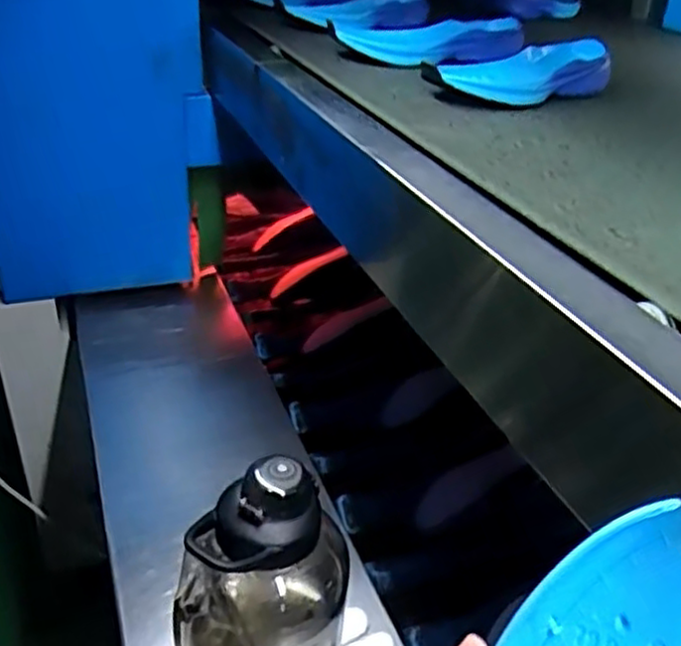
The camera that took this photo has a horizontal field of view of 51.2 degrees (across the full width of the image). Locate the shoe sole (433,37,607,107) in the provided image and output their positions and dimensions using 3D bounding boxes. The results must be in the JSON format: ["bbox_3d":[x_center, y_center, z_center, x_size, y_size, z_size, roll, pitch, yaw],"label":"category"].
[{"bbox_3d":[0.181,-0.251,0.712,0.217,0.035,0.081,-18,38,-31],"label":"shoe sole"}]

